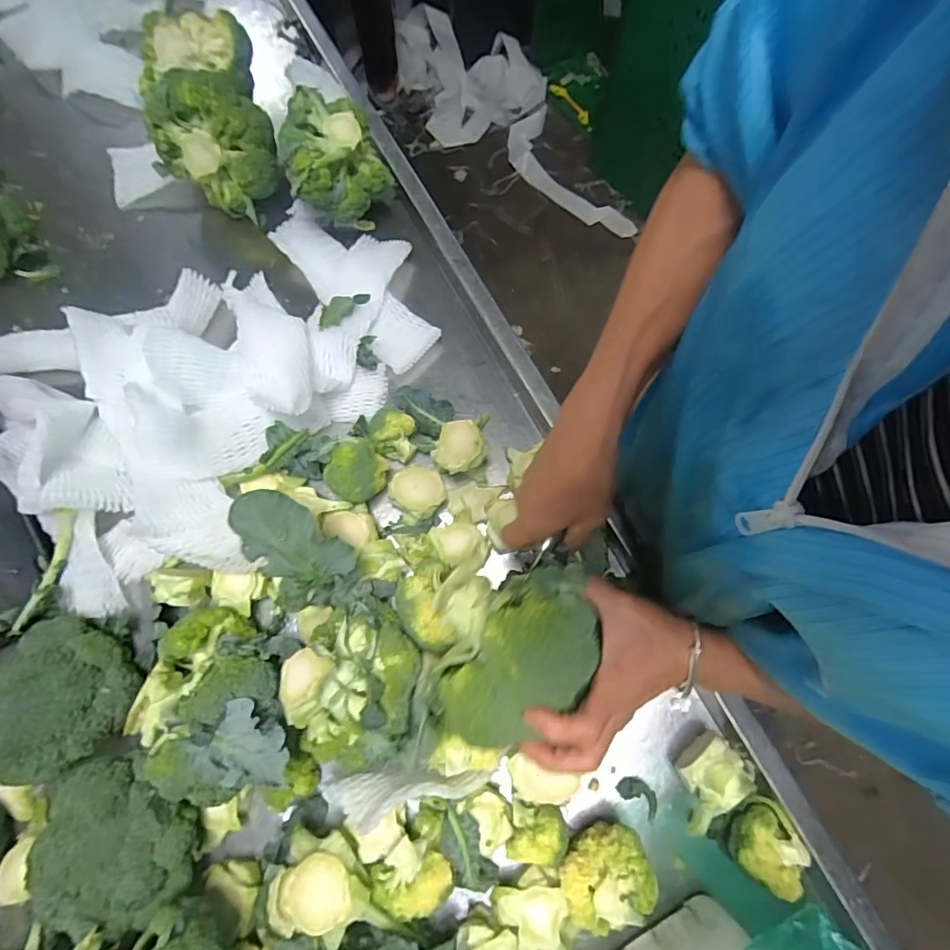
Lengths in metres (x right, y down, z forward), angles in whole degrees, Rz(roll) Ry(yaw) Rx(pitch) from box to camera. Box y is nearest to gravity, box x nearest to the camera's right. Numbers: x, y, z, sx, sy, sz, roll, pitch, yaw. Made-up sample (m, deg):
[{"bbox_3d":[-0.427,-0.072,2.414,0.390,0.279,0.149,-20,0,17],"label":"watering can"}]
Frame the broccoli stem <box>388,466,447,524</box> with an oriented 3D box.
[{"bbox_3d":[-0.056,0.018,0.495,0.052,0.024,0.051,0,73,-1],"label":"broccoli stem"}]

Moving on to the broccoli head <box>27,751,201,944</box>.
[{"bbox_3d":[-0.270,0.279,0.375,0.100,0.081,0.110,0,73,-1],"label":"broccoli head"}]

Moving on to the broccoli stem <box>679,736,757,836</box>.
[{"bbox_3d":[0.199,0.254,0.422,0.068,0.052,0.052,-31,76,-10],"label":"broccoli stem"}]

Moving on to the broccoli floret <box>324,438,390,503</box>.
[{"bbox_3d":[-0.118,-0.002,0.493,0.057,0.043,0.055,0,73,-1],"label":"broccoli floret"}]

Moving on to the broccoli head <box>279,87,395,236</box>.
[{"bbox_3d":[-0.157,-0.350,0.563,0.107,0.102,0.098,0,73,-1],"label":"broccoli head"}]

